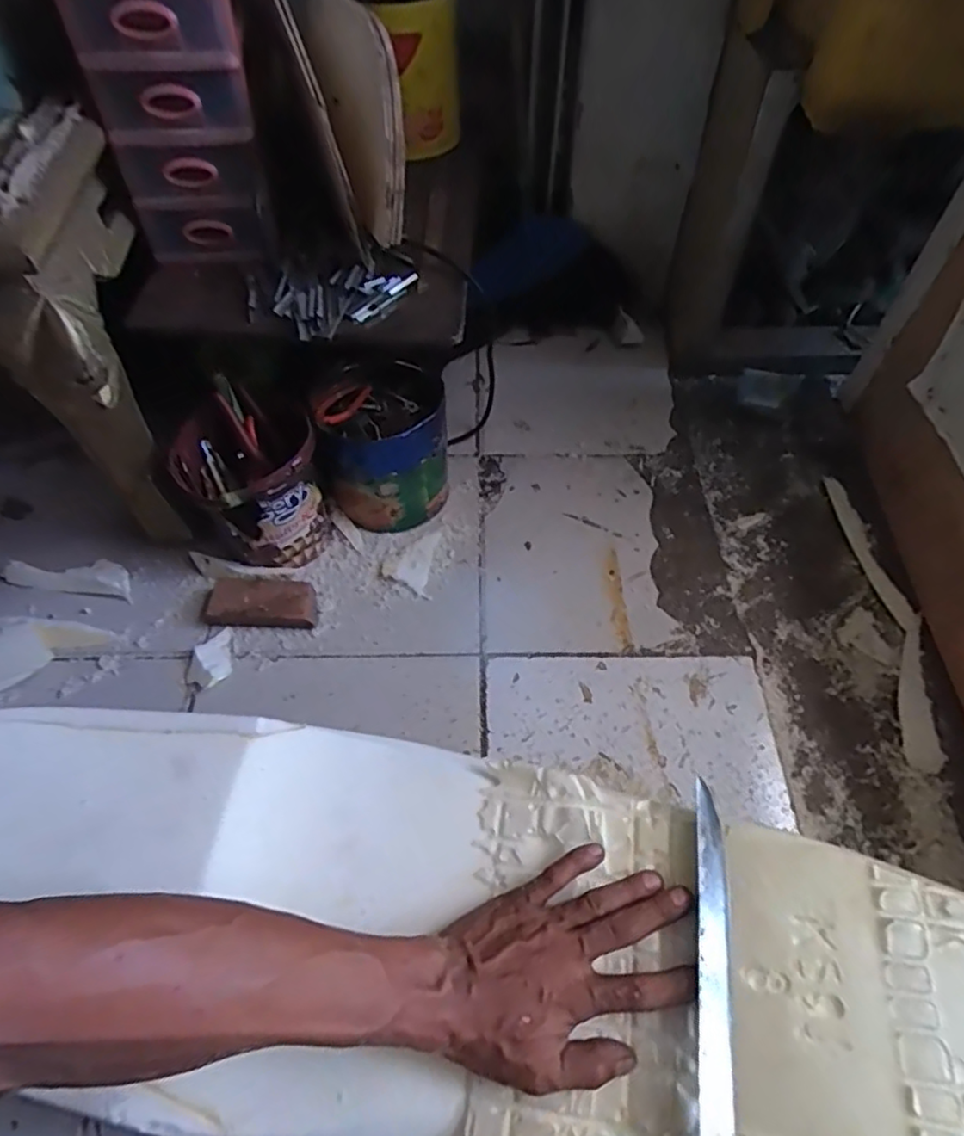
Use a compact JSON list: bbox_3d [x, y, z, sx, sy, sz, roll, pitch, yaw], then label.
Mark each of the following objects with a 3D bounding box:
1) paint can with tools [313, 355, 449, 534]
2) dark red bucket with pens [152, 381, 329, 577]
[{"bbox_3d":[-0.115,-0.144,0.766,0.139,0.158,0.150,0,56,0],"label":"paint can with tools"},{"bbox_3d":[-0.253,-0.092,0.716,0.161,0.150,0.136,-27,60,-17],"label":"dark red bucket with pens"}]

